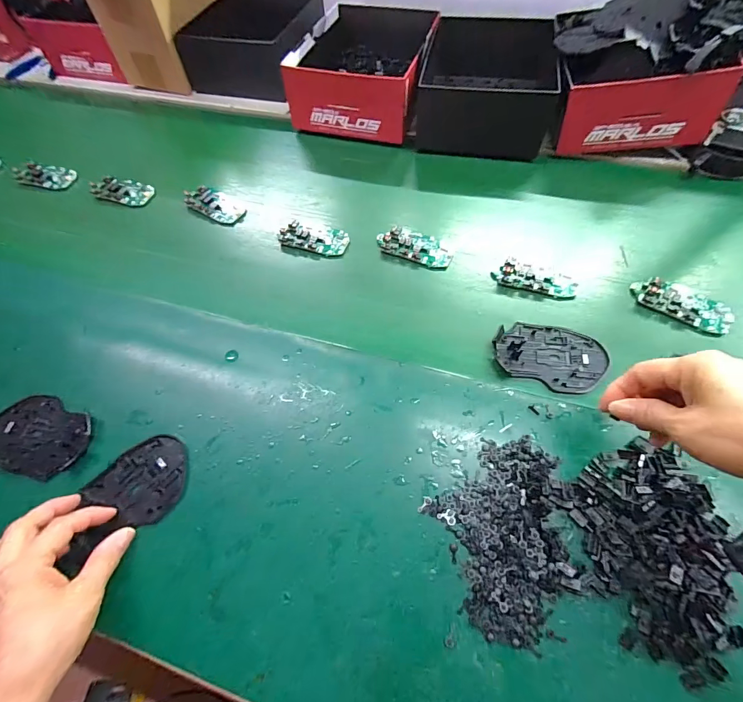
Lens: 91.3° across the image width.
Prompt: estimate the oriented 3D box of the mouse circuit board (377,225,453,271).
[{"bbox_3d":[0.057,-0.135,0.464,0.096,0.010,0.050,21,65,14],"label":"mouse circuit board"}]

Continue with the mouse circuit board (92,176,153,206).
[{"bbox_3d":[-0.363,-0.237,0.533,0.080,0.018,0.048,8,62,8],"label":"mouse circuit board"}]

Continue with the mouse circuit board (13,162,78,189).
[{"bbox_3d":[-0.503,-0.270,0.558,0.086,0.017,0.047,5,62,6],"label":"mouse circuit board"}]

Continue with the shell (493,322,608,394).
[{"bbox_3d":[0.187,0.003,0.382,0.110,0.009,0.073,20,64,14],"label":"shell"}]

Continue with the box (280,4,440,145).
[{"bbox_3d":[-0.008,-0.472,0.603,0.202,0.092,0.274,12,63,10],"label":"box"}]

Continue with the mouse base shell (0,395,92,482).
[{"bbox_3d":[-0.334,0.086,0.365,0.106,0.015,0.071,18,64,13],"label":"mouse base shell"}]

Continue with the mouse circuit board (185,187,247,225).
[{"bbox_3d":[-0.220,-0.209,0.515,0.087,0.015,0.047,28,67,17],"label":"mouse circuit board"}]

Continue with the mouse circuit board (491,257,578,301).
[{"bbox_3d":[0.194,-0.085,0.430,0.092,0.010,0.041,19,64,13],"label":"mouse circuit board"}]

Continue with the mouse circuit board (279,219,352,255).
[{"bbox_3d":[-0.076,-0.149,0.477,0.090,0.008,0.044,13,63,11],"label":"mouse circuit board"}]

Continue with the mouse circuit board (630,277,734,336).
[{"bbox_3d":[0.347,-0.054,0.408,0.099,0.013,0.049,29,67,18],"label":"mouse circuit board"}]

